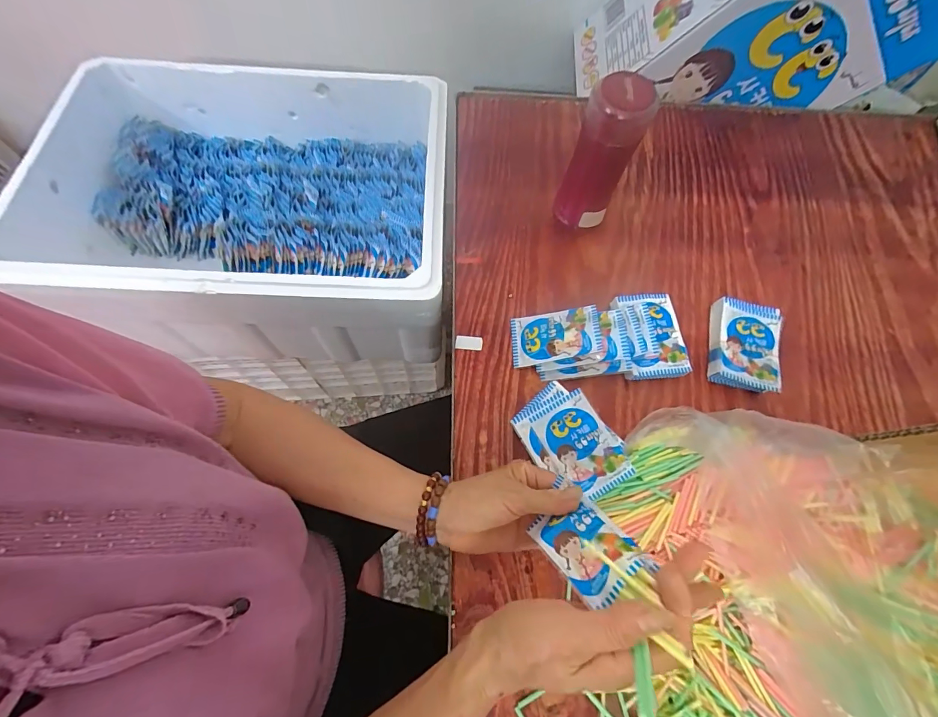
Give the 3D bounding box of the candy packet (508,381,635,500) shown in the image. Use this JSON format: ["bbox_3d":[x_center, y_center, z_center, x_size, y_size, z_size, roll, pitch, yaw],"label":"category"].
[{"bbox_3d":[0.110,0.088,0.435,0.085,0.016,0.118,-34,73,-15],"label":"candy packet"}]

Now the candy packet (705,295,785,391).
[{"bbox_3d":[0.336,-0.014,0.501,0.076,0.029,0.108,13,68,3],"label":"candy packet"}]

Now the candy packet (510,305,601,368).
[{"bbox_3d":[0.101,-0.028,0.487,0.102,0.011,0.063,-10,64,19],"label":"candy packet"}]

